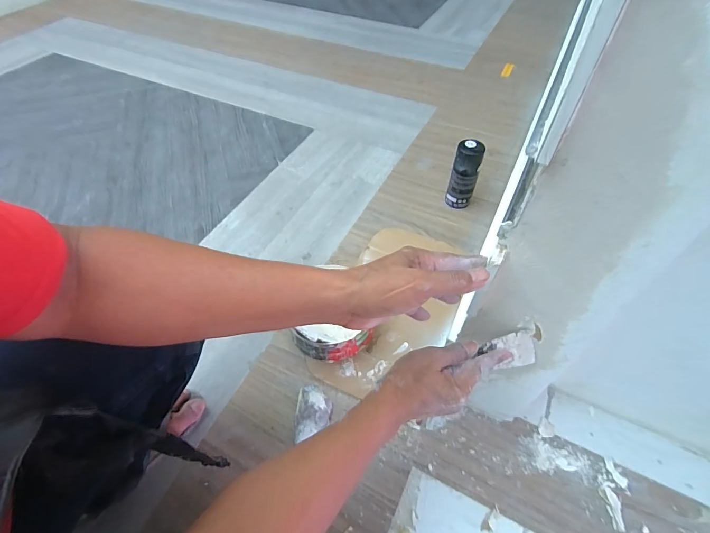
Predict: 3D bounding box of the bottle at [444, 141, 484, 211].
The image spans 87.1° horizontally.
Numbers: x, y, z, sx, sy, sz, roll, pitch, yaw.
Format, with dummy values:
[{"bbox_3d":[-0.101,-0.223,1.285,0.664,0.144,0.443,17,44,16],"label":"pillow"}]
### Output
[{"bbox_3d":[0.268,-0.220,0.926,0.063,0.176,0.059,11,55,8],"label":"bottle"}]

